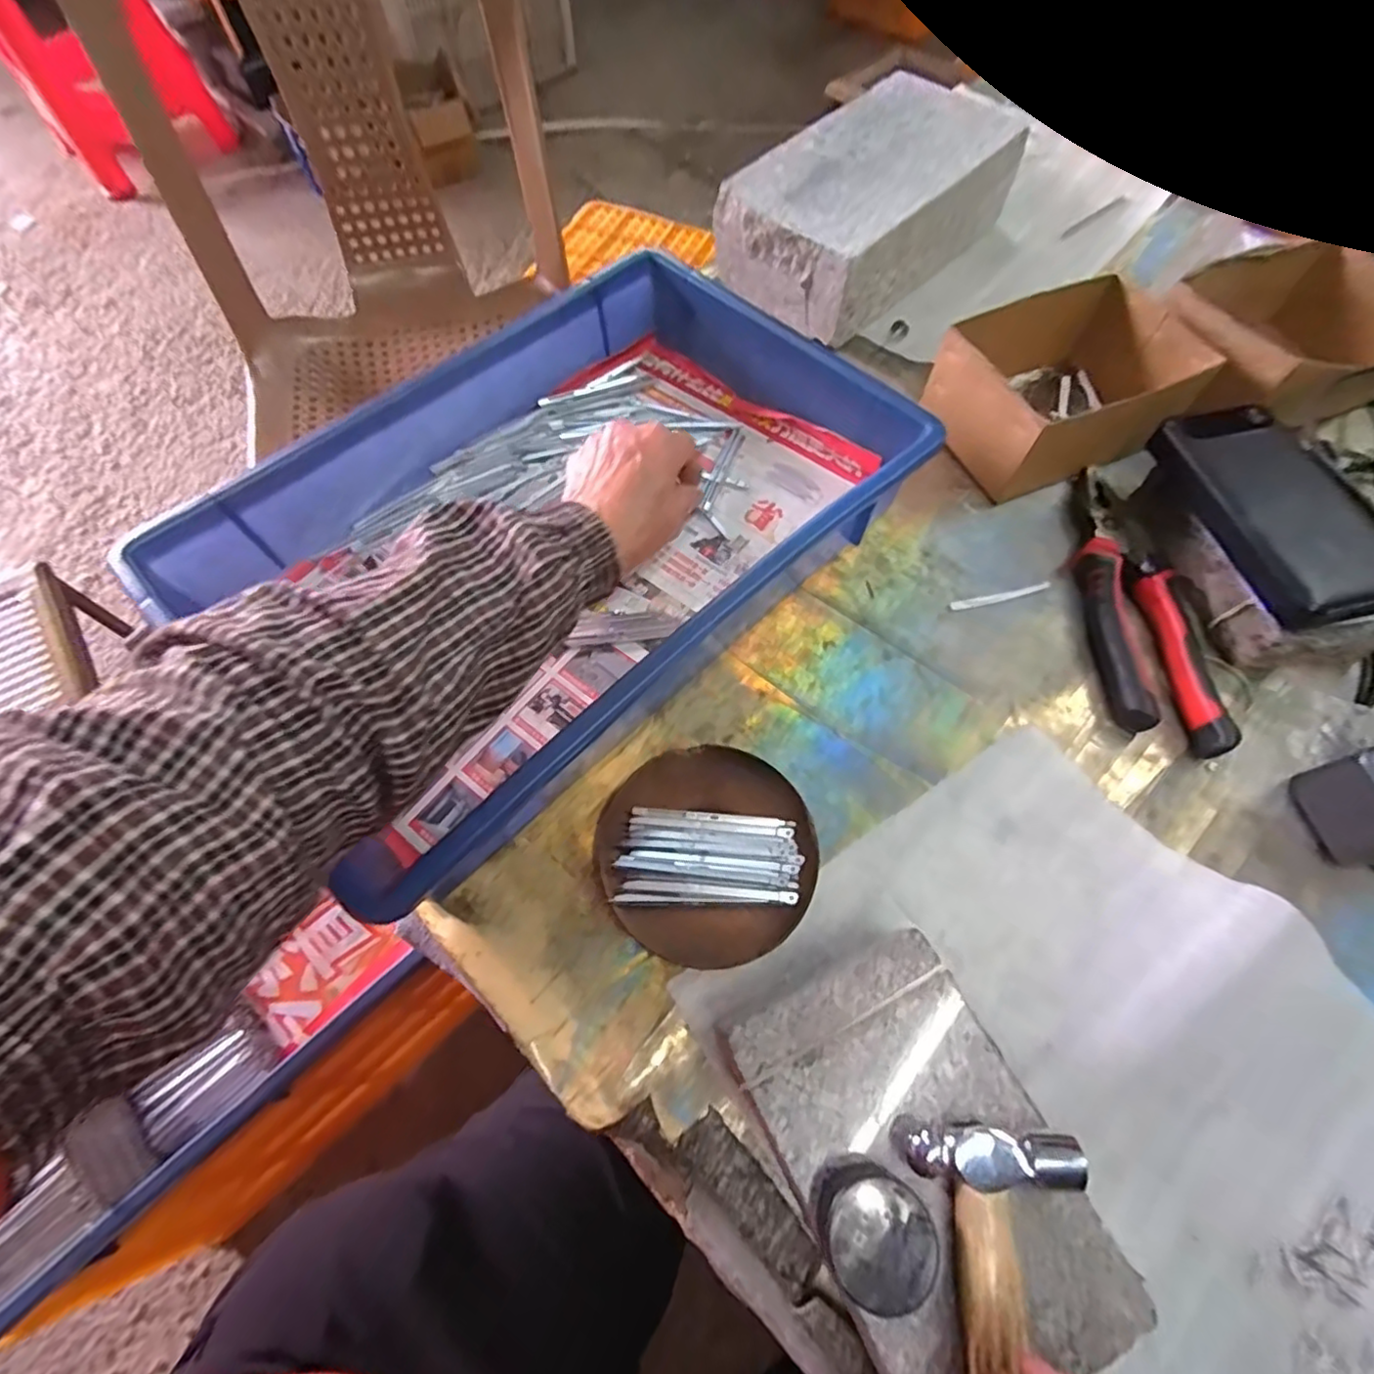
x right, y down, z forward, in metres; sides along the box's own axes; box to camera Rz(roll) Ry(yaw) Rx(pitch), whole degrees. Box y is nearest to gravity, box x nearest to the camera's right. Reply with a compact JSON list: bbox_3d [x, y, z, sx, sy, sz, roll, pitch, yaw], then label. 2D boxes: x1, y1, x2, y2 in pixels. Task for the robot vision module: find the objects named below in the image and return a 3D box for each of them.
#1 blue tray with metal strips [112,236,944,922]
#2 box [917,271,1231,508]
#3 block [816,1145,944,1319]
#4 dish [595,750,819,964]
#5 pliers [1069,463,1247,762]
[{"bbox_3d":[-0.079,-0.104,0.413,0.411,0.079,0.279,-40,70,-19],"label":"blue tray with metal strips"},{"bbox_3d":[0.283,-0.222,0.474,0.179,0.081,0.113,-22,66,-9],"label":"box"},{"bbox_3d":[0.066,0.194,0.227,0.039,0.022,0.036,0,65,1],"label":"block"},{"bbox_3d":[0.012,0.090,0.349,0.113,0.017,0.112,0,65,1],"label":"dish"},{"bbox_3d":[0.296,-0.052,0.415,0.071,0.028,0.203,1,65,1],"label":"pliers"}]

